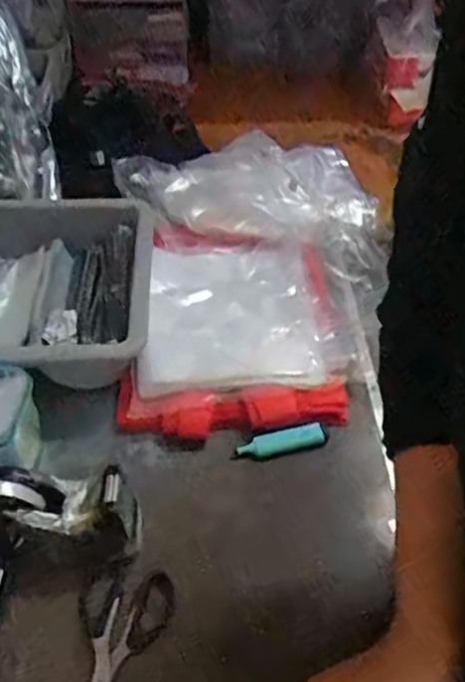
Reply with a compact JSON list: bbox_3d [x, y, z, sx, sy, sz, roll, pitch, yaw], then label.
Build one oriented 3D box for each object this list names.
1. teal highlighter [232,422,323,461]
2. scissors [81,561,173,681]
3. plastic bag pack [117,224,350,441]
[{"bbox_3d":[0.051,0.112,0.719,0.103,0.012,0.027,-12,48,-12],"label":"teal highlighter"},{"bbox_3d":[-0.116,0.285,0.561,0.075,0.017,0.197,14,48,11],"label":"scissors"},{"bbox_3d":[0.000,-0.028,0.827,0.249,0.070,0.317,-1,47,-2],"label":"plastic bag pack"}]

